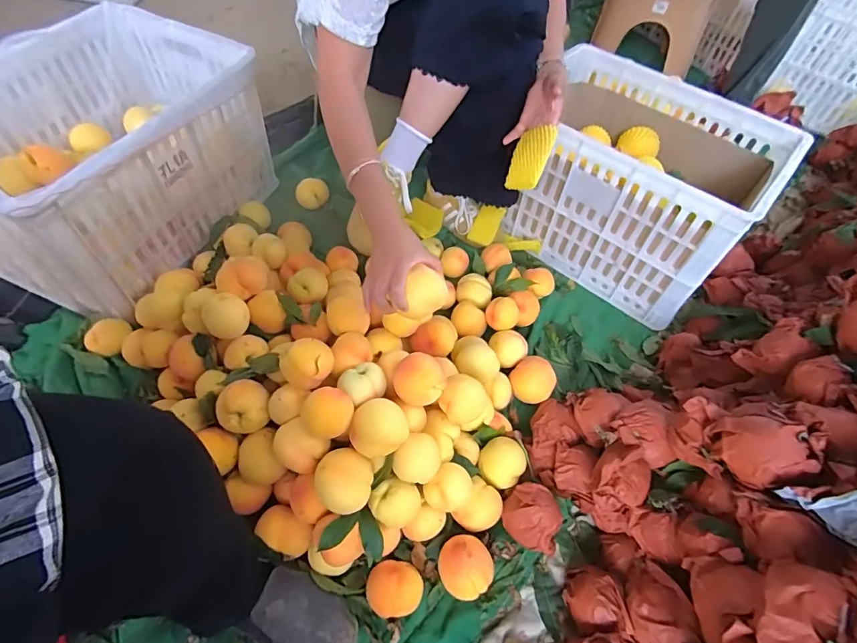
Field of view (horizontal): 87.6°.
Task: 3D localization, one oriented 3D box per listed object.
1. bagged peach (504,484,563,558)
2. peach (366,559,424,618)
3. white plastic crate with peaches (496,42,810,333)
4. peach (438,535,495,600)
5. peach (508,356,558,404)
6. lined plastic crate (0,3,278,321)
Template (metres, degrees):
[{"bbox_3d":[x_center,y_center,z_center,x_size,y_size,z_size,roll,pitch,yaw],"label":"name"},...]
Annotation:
[{"bbox_3d":[0.149,0.285,0.649,0.075,0.081,0.083,3,58,-3],"label":"bagged peach"},{"bbox_3d":[-0.044,0.355,0.595,0.071,0.056,0.064,5,58,-1],"label":"peach"},{"bbox_3d":[0.429,-0.311,0.957,0.459,0.290,0.381,33,61,16],"label":"white plastic crate with peaches"},{"bbox_3d":[0.050,0.337,0.614,0.067,0.060,0.076,-12,60,-12],"label":"peach"},{"bbox_3d":[0.186,0.105,0.797,0.075,0.065,0.081,2,58,-3],"label":"peach"},{"bbox_3d":[-0.596,-0.320,0.847,0.419,0.281,0.503,21,59,9],"label":"lined plastic crate"}]

